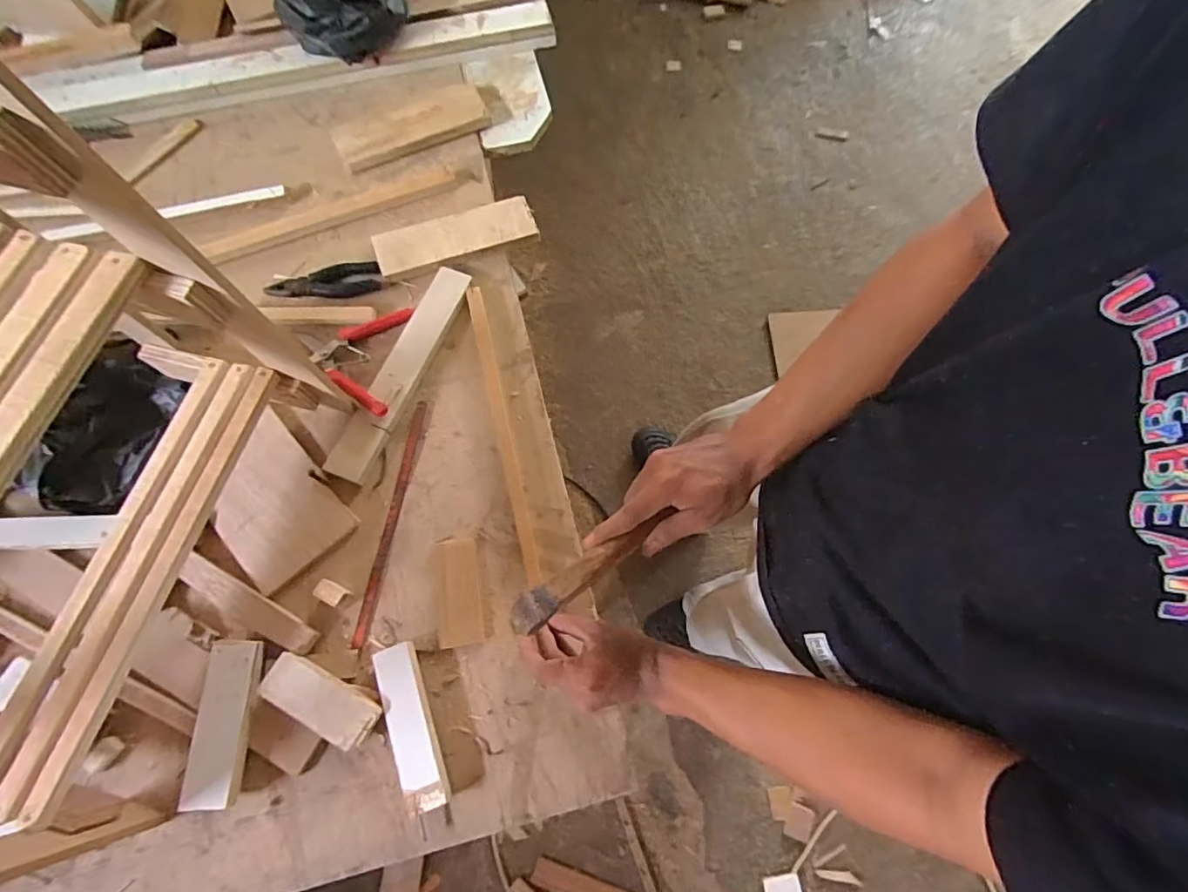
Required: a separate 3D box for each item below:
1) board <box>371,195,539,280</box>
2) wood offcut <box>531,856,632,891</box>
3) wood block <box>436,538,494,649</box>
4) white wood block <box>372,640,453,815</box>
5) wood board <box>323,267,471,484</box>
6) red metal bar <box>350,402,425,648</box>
[{"bbox_3d":[-0.187,-0.285,0.753,0.212,0.020,0.065,-20,71,-5],"label":"board"},{"bbox_3d":[-0.018,0.904,1.138,0.217,0.014,0.049,17,72,8],"label":"wood offcut"},{"bbox_3d":[-0.143,0.157,0.606,0.051,0.012,0.111,-10,70,-3],"label":"wood block"},{"bbox_3d":[-0.182,0.275,0.553,0.041,0.020,0.151,-21,71,-7],"label":"white wood block"},{"bbox_3d":[-0.237,-0.095,0.693,0.049,0.018,0.295,20,72,9],"label":"wood board"},{"bbox_3d":[-0.231,0.081,0.641,0.016,0.008,0.281,8,71,5],"label":"red metal bar"}]

